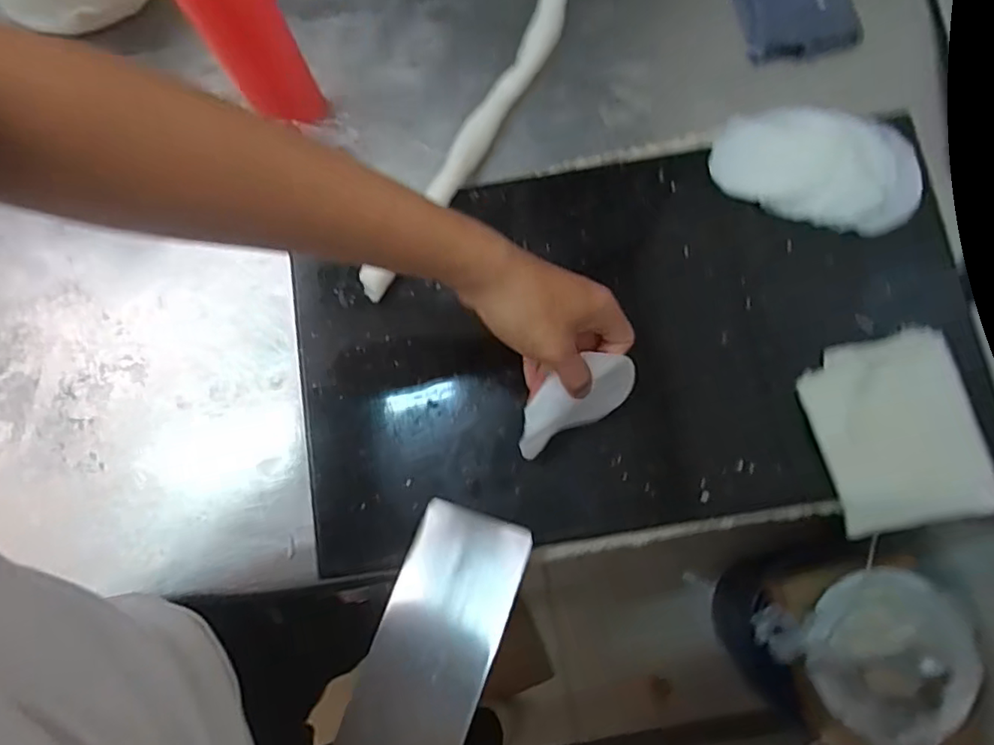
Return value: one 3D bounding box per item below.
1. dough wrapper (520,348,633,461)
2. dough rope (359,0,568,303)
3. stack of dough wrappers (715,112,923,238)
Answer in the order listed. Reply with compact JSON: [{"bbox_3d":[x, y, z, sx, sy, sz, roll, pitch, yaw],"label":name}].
[{"bbox_3d":[0.057,0.023,0.442,0.093,0.087,0.017,-17,47,-22],"label":"dough wrapper"},{"bbox_3d":[-0.007,-0.253,0.554,0.059,0.034,0.430,21,79,8],"label":"dough rope"},{"bbox_3d":[0.278,-0.179,0.511,0.171,0.025,0.104,13,78,6],"label":"stack of dough wrappers"}]

